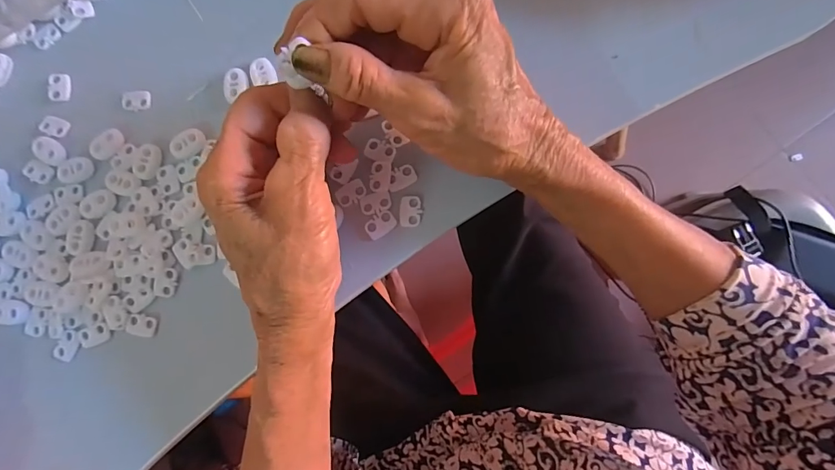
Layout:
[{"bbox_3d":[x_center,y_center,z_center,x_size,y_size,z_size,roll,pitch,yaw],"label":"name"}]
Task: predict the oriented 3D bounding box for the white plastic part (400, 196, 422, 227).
[{"bbox_3d":[-0.004,-0.014,0.245,0.012,0.004,0.018,0,88,4],"label":"white plastic part"}]

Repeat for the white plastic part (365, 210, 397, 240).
[{"bbox_3d":[-0.022,-0.007,0.246,0.018,0.004,0.013,-36,86,2],"label":"white plastic part"}]

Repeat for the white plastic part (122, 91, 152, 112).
[{"bbox_3d":[-0.179,-0.085,0.269,0.017,0.004,0.012,-5,87,4],"label":"white plastic part"}]

